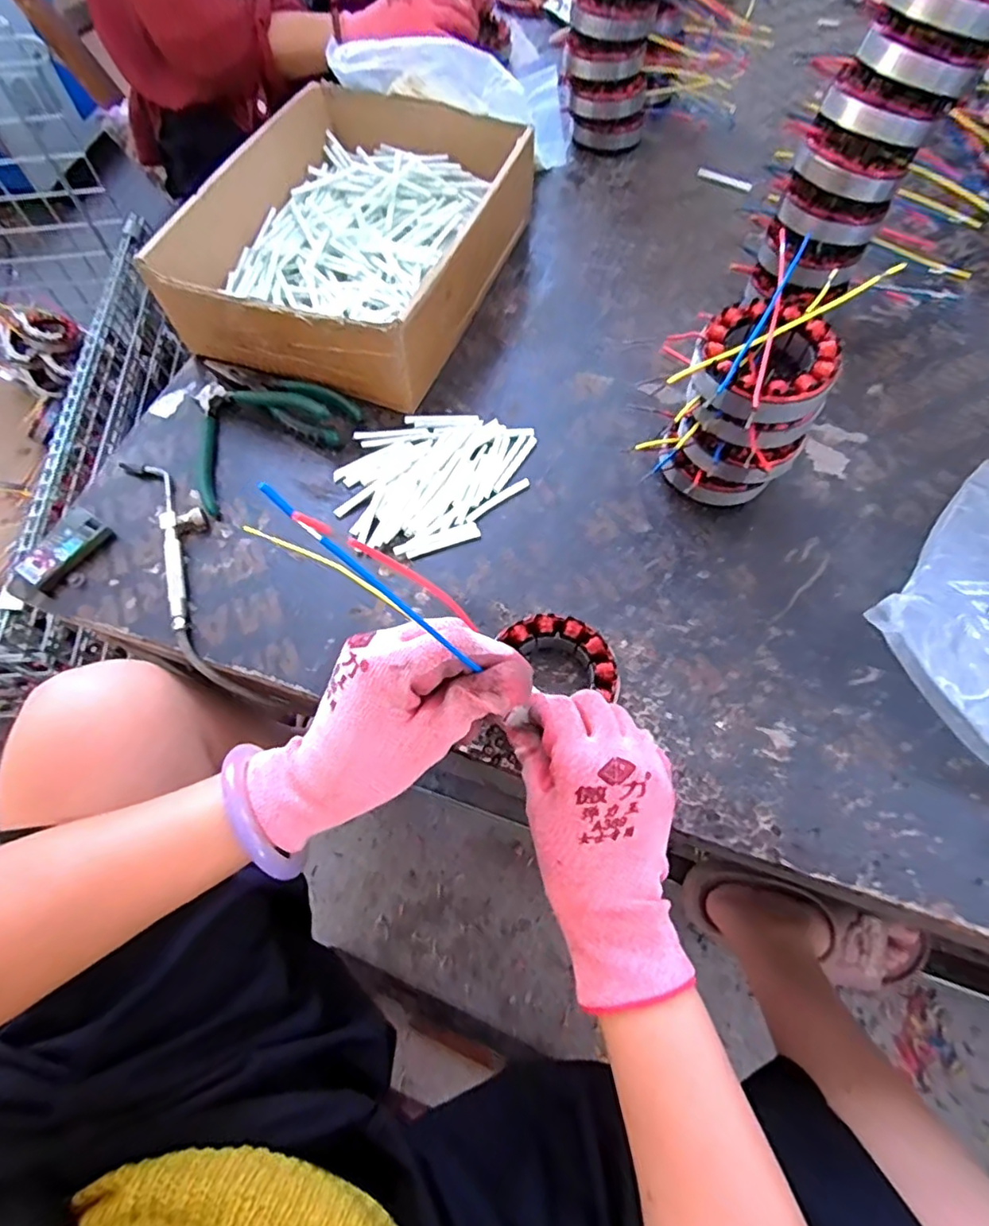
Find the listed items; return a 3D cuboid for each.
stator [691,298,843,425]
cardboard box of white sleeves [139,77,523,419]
[{"bbox_3d":[0.174,-0.161,0.381,0.085,0.034,0.081,-1,63,1],"label":"stator"},{"bbox_3d":[-0.121,-0.364,0.567,0.245,0.094,0.344,20,66,11],"label":"cardboard box of white sleeves"}]

